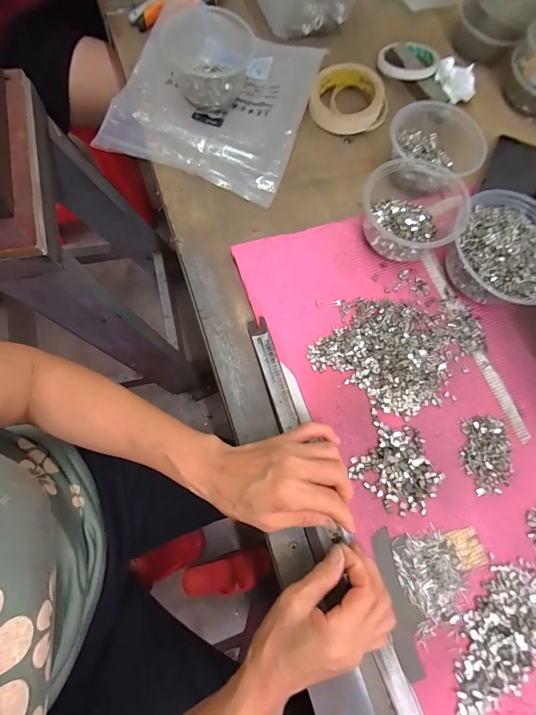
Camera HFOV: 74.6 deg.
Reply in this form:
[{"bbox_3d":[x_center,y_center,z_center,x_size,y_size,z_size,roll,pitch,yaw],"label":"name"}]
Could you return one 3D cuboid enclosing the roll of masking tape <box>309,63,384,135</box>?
[{"bbox_3d":[0.107,-0.353,0.483,0.092,0.036,0.092,0,77,0],"label":"roll of masking tape"}]

